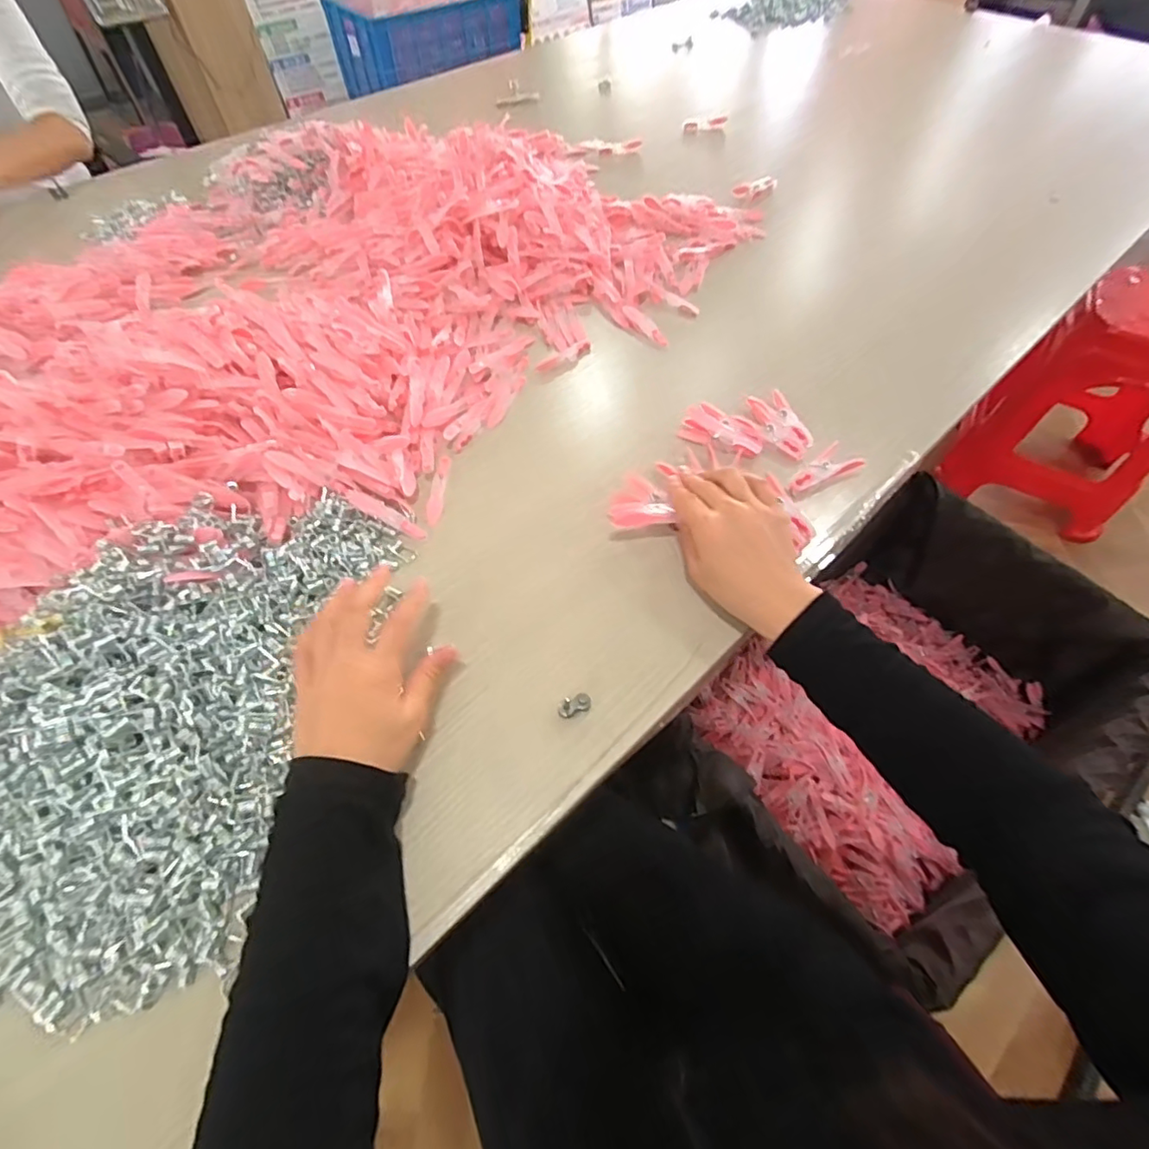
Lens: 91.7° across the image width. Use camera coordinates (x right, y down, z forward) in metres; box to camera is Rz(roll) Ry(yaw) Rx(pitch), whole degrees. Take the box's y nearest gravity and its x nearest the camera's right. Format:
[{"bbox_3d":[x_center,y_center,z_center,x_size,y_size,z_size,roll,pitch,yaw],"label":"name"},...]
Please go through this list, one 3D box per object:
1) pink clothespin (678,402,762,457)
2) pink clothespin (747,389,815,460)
[{"bbox_3d":[0.146,-0.141,0.548,0.079,0.020,0.045,33,63,20],"label":"pink clothespin"},{"bbox_3d":[0.204,-0.149,0.552,0.039,0.012,0.088,-12,58,-7],"label":"pink clothespin"}]

